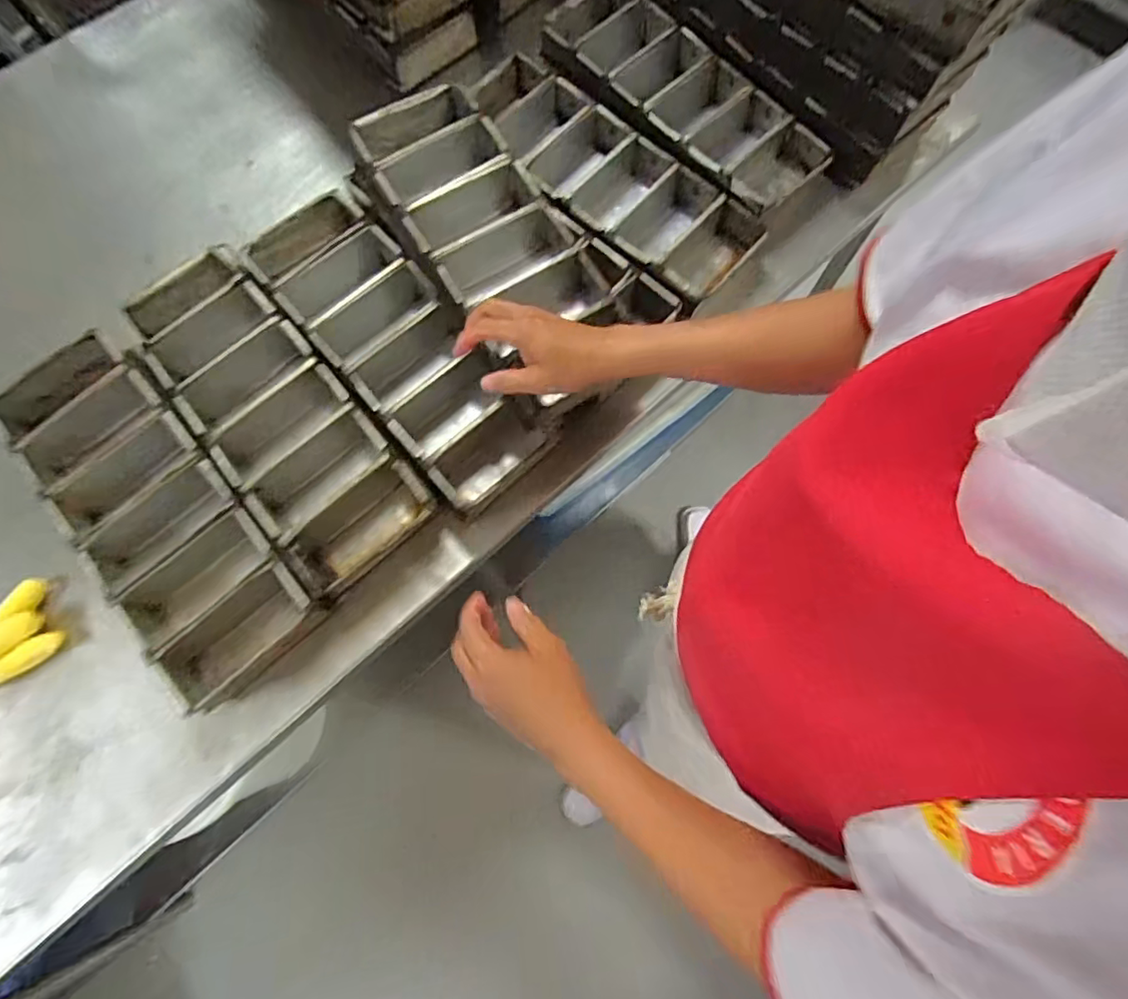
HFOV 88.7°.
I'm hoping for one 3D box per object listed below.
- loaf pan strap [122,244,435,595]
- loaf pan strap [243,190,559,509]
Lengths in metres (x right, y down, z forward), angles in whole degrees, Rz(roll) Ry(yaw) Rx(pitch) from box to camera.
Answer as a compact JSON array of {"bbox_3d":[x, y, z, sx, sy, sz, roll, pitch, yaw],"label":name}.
[{"bbox_3d":[-0.357,-0.106,0.702,0.167,0.072,0.445,-39,77,-11],"label":"loaf pan strap"},{"bbox_3d":[-0.220,-0.201,0.736,0.162,0.077,0.434,-37,79,-10],"label":"loaf pan strap"}]

